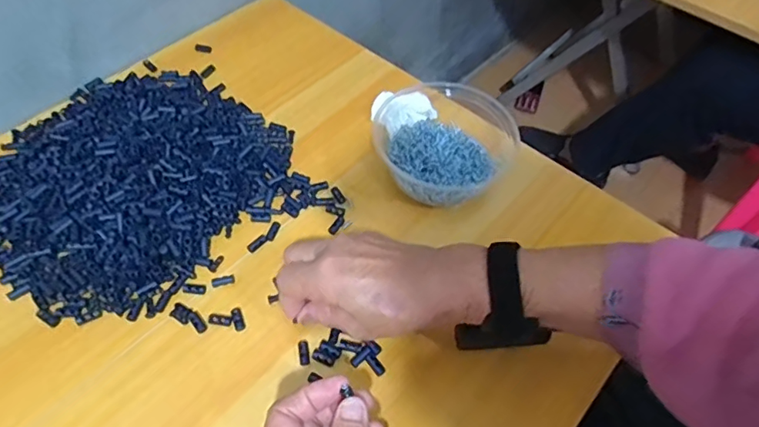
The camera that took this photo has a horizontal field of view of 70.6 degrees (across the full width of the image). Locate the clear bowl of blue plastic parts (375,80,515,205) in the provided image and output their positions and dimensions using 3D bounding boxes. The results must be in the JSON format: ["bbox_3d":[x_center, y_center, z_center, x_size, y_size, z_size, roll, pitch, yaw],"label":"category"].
[{"bbox_3d":[0.058,-0.083,0.546,0.153,0.057,0.161,27,57,15],"label":"clear bowl of blue plastic parts"}]

